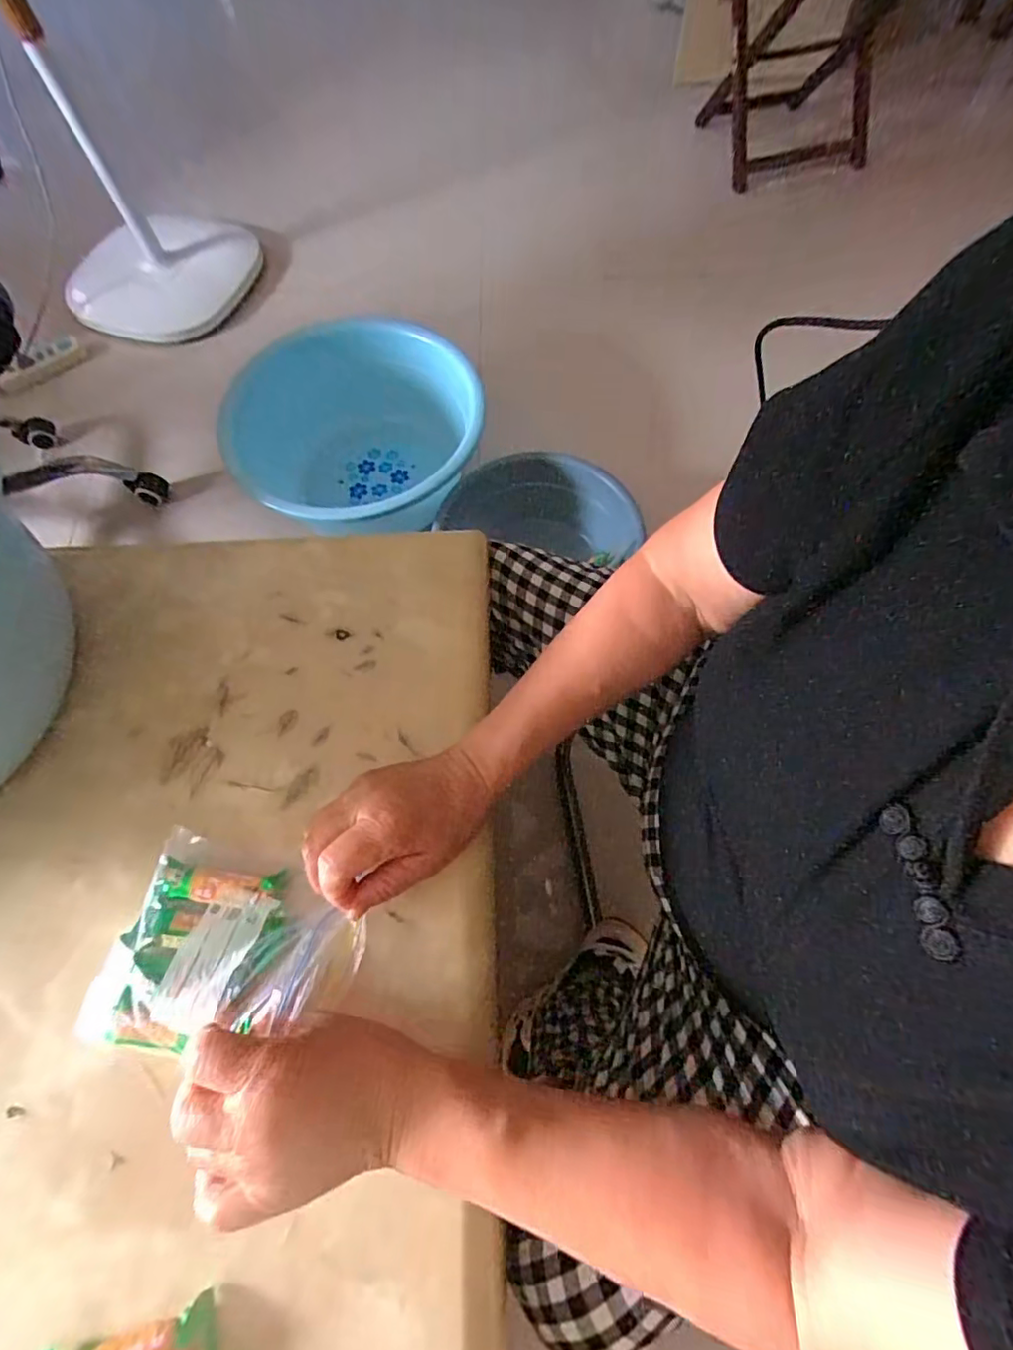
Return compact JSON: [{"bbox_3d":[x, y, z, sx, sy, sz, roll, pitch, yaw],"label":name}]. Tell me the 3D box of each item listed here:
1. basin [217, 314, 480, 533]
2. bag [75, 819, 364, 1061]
[{"bbox_3d":[-0.242,-0.421,1.057,0.358,0.230,0.384,10,68,5],"label":"basin"},{"bbox_3d":[-0.170,0.169,0.338,0.151,0.043,0.117,13,68,6],"label":"bag"}]

